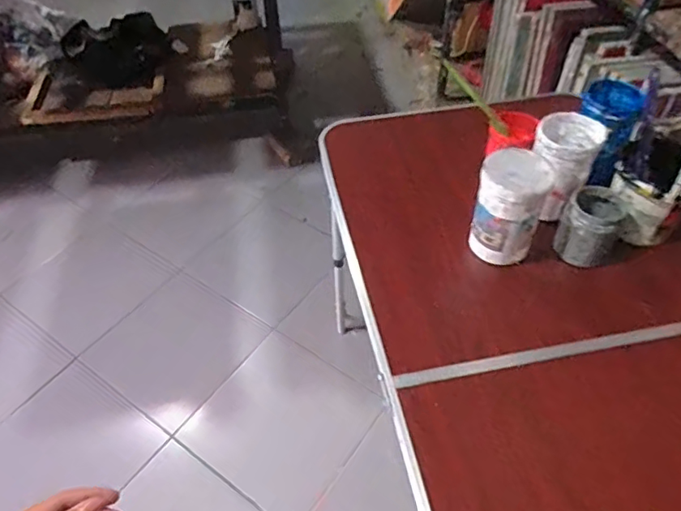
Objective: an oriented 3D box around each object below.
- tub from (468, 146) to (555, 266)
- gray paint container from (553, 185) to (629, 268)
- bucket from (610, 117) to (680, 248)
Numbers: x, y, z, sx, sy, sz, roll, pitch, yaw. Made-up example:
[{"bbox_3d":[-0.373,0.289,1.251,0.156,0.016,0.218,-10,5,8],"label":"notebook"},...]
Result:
[{"bbox_3d":[0.245,-0.069,0.778,0.092,0.162,0.087,-1,48,1],"label":"tub"},{"bbox_3d":[0.382,-0.040,0.815,0.085,0.107,0.097,27,54,24],"label":"gray paint container"},{"bbox_3d":[0.471,-0.114,0.796,0.116,0.172,0.115,-1,48,1],"label":"bucket"}]

